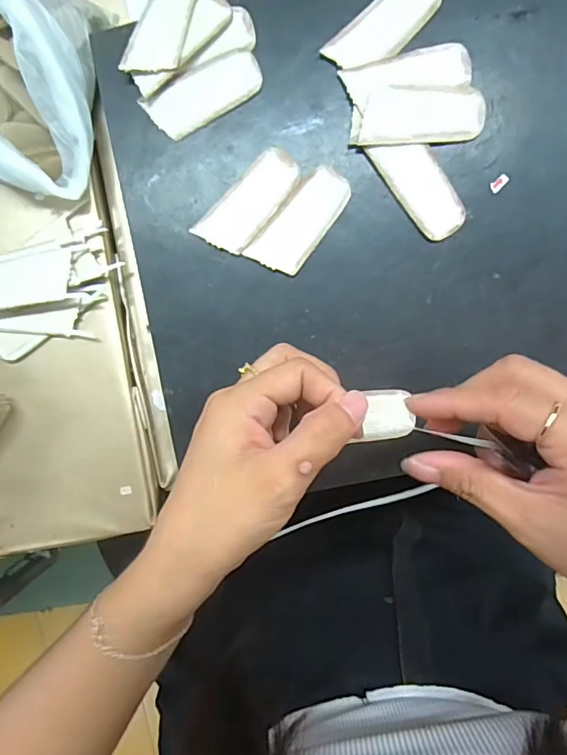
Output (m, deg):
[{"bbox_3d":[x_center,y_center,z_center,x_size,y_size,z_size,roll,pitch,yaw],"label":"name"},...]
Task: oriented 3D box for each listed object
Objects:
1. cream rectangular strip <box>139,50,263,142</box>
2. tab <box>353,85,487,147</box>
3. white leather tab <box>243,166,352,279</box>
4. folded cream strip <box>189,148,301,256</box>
[{"bbox_3d":[-0.047,-0.172,0.299,0.070,0.004,0.031,-29,92,4],"label":"cream rectangular strip"},{"bbox_3d":[0.078,-0.153,0.290,0.076,0.006,0.031,-2,94,3],"label":"tab"},{"bbox_3d":[0.011,-0.094,0.301,0.032,0.004,0.070,39,95,-1],"label":"white leather tab"},{"bbox_3d":[-0.021,-0.106,0.303,0.032,0.004,0.070,44,95,-1],"label":"folded cream strip"}]

